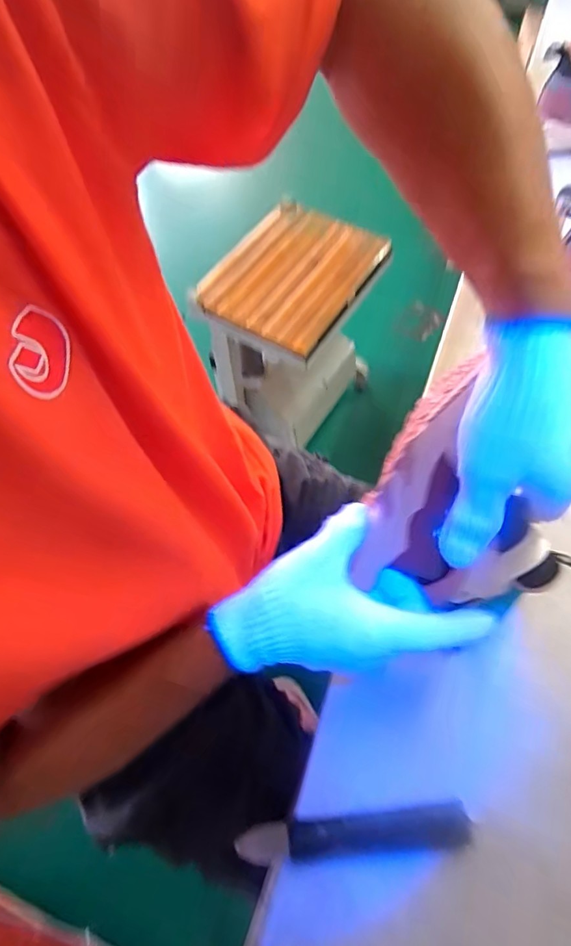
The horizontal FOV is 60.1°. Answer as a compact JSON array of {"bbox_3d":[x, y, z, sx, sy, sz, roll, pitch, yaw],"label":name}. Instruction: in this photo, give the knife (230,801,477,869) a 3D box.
[{"bbox_3d":[0.050,0.267,0.362,0.167,0.009,0.026,-6,61,0],"label":"knife"}]

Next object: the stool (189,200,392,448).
[{"bbox_3d":[0.025,-0.292,1.221,0.284,0.507,0.366,28,66,17],"label":"stool"}]

